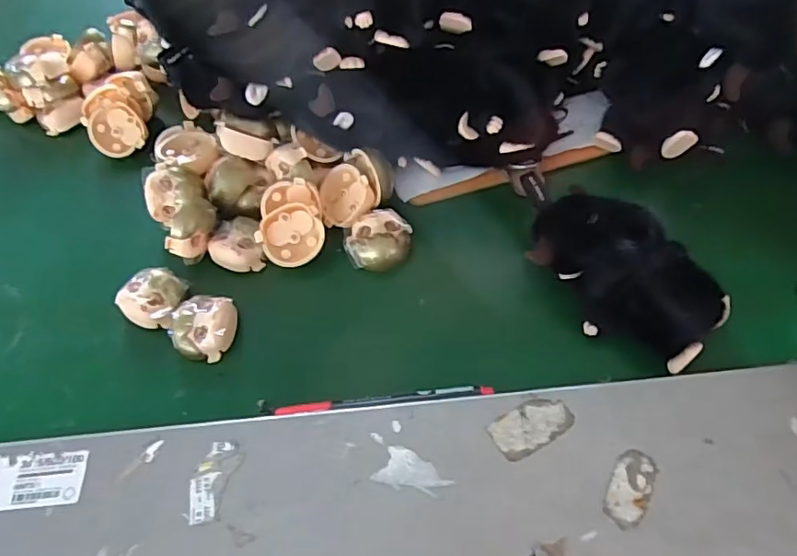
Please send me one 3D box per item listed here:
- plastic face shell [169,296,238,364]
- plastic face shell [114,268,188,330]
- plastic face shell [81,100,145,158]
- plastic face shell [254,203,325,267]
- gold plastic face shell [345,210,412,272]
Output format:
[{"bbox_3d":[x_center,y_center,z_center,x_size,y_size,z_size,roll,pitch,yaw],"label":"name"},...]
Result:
[{"bbox_3d":[-0.141,0.037,0.400,0.043,0.028,0.040,-2,57,4],"label":"plastic face shell"},{"bbox_3d":[-0.185,0.015,0.420,0.043,0.026,0.048,-1,57,4],"label":"plastic face shell"},{"bbox_3d":[-0.262,-0.138,0.512,0.048,0.008,0.048,0,91,-14],"label":"plastic face shell"},{"bbox_3d":[-0.084,-0.033,0.436,0.046,0.014,0.048,0,88,-6],"label":"plastic face shell"},{"bbox_3d":[-0.016,-0.030,0.436,0.049,0.024,0.043,-1,57,4],"label":"gold plastic face shell"}]

